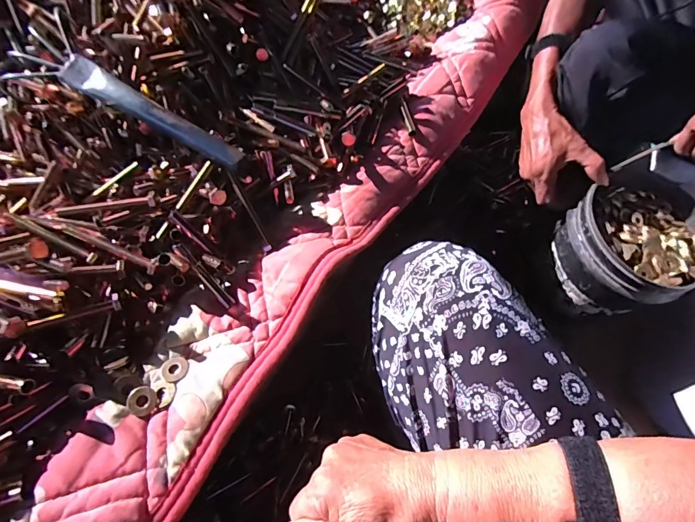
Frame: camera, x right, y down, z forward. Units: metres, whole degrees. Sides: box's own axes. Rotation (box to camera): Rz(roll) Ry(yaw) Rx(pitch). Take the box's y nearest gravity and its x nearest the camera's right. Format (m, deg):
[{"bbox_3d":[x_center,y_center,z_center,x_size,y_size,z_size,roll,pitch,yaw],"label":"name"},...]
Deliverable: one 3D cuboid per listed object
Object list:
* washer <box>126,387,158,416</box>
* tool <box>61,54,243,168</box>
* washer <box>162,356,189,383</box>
[{"bbox_3d":[-0.185,0.126,0.357,0.024,0.006,0.025,-26,57,-13],"label":"washer"},{"bbox_3d":[-0.214,-0.158,0.429,0.213,0.022,0.028,29,61,0],"label":"tool"},{"bbox_3d":[-0.162,0.102,0.373,0.024,0.004,0.025,-35,59,-18],"label":"washer"}]

